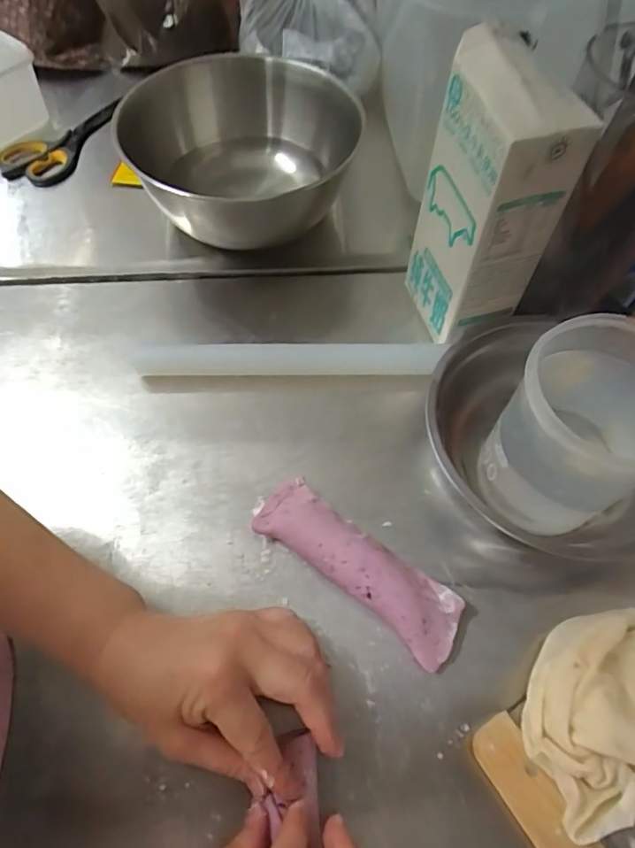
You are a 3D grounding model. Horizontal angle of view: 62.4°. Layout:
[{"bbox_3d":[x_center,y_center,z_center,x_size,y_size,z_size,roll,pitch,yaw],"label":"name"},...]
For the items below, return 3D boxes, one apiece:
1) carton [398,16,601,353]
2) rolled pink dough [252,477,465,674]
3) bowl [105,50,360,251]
[{"bbox_3d":[0.121,-0.147,0.389,0.060,0.206,0.097,-17,61,-9],"label":"carton"},{"bbox_3d":[0.026,0.094,0.354,0.154,0.030,0.045,35,66,18],"label":"rolled pink dough"},{"bbox_3d":[-0.066,-0.244,0.506,0.193,0.104,0.205,0,60,0],"label":"bowl"}]

